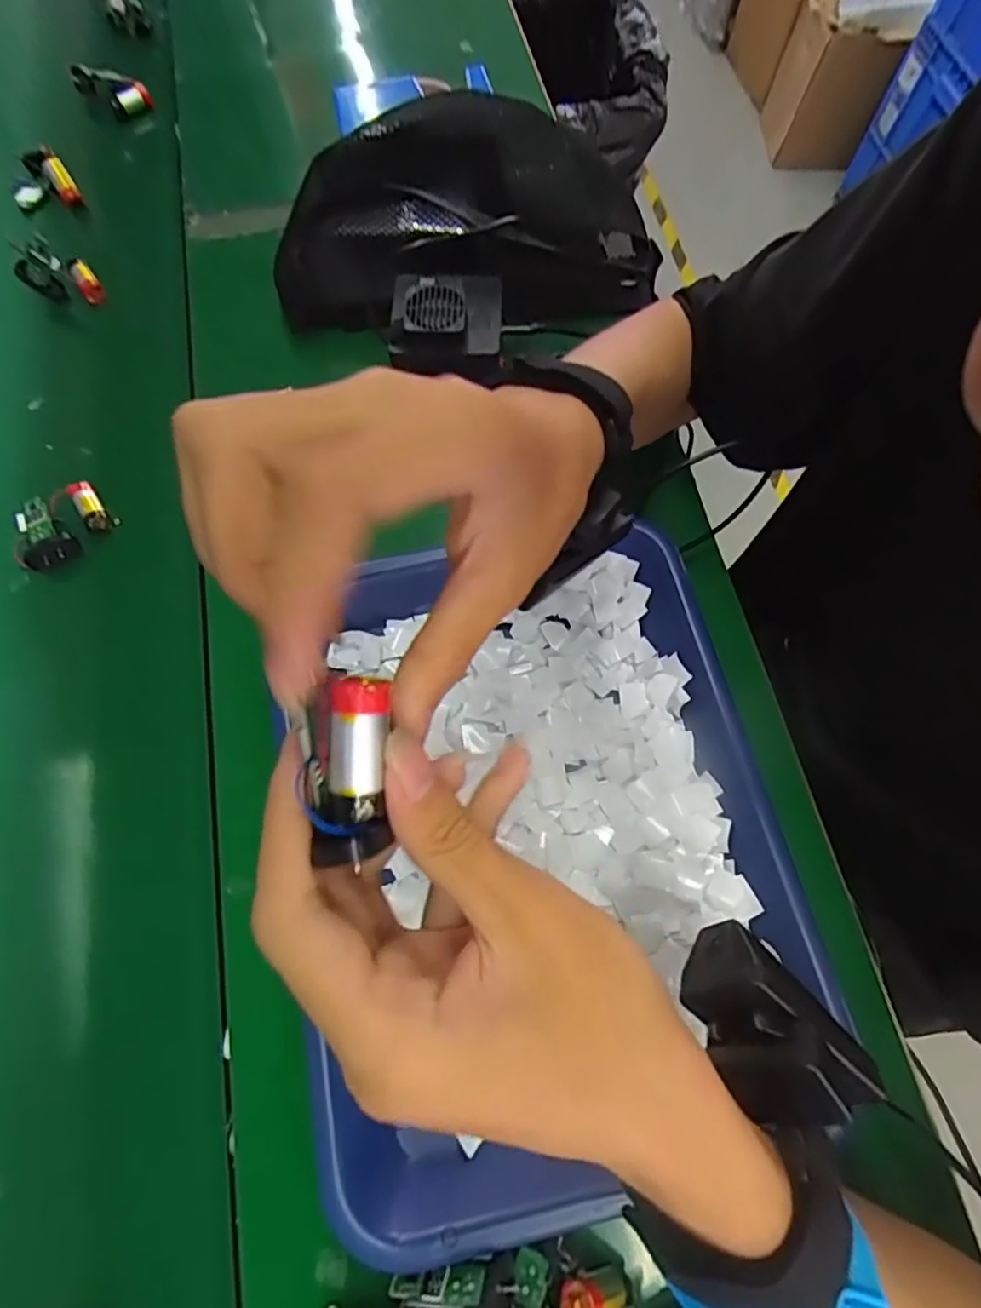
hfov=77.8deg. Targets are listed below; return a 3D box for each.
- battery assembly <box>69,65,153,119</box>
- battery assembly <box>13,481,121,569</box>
[{"bbox_3d":[-0.336,-0.500,0.538,0.062,0.024,0.028,6,69,-16],"label":"battery assembly"},{"bbox_3d":[-0.292,-0.087,0.412,0.045,0.026,0.063,42,73,12],"label":"battery assembly"}]

